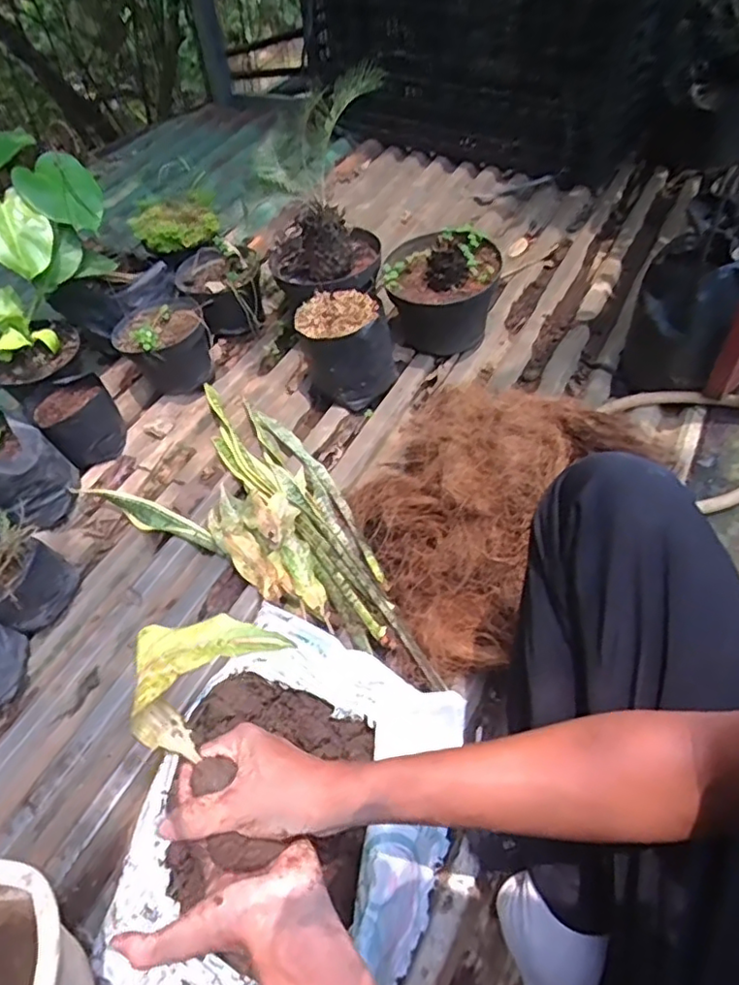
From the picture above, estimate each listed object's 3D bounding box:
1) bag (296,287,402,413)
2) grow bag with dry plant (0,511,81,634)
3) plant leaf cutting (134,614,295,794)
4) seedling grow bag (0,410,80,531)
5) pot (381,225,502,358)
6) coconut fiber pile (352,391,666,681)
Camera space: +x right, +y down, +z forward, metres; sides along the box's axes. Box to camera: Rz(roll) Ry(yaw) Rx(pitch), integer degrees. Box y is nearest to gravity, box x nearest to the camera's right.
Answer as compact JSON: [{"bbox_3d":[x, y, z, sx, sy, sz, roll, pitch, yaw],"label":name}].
[{"bbox_3d":[-0.038,-0.250,1.096,0.166,0.162,0.134,-5,52,-2],"label":"bag"},{"bbox_3d":[-0.534,0.108,0.895,0.166,0.137,0.120,29,58,23],"label":"grow bag with dry plant"},{"bbox_3d":[-0.118,0.126,0.416,0.082,0.084,0.098,25,59,23],"label":"plant leaf cutting"},{"bbox_3d":[-0.588,-0.052,0.976,0.166,0.209,0.151,32,60,25],"label":"seedling grow bag"},{"bbox_3d":[0.139,-0.389,1.186,0.213,0.187,0.171,3,52,5],"label":"pot"},{"bbox_3d":[0.138,-0.005,0.837,0.350,0.192,0.413,32,60,25],"label":"coconut fiber pile"}]

